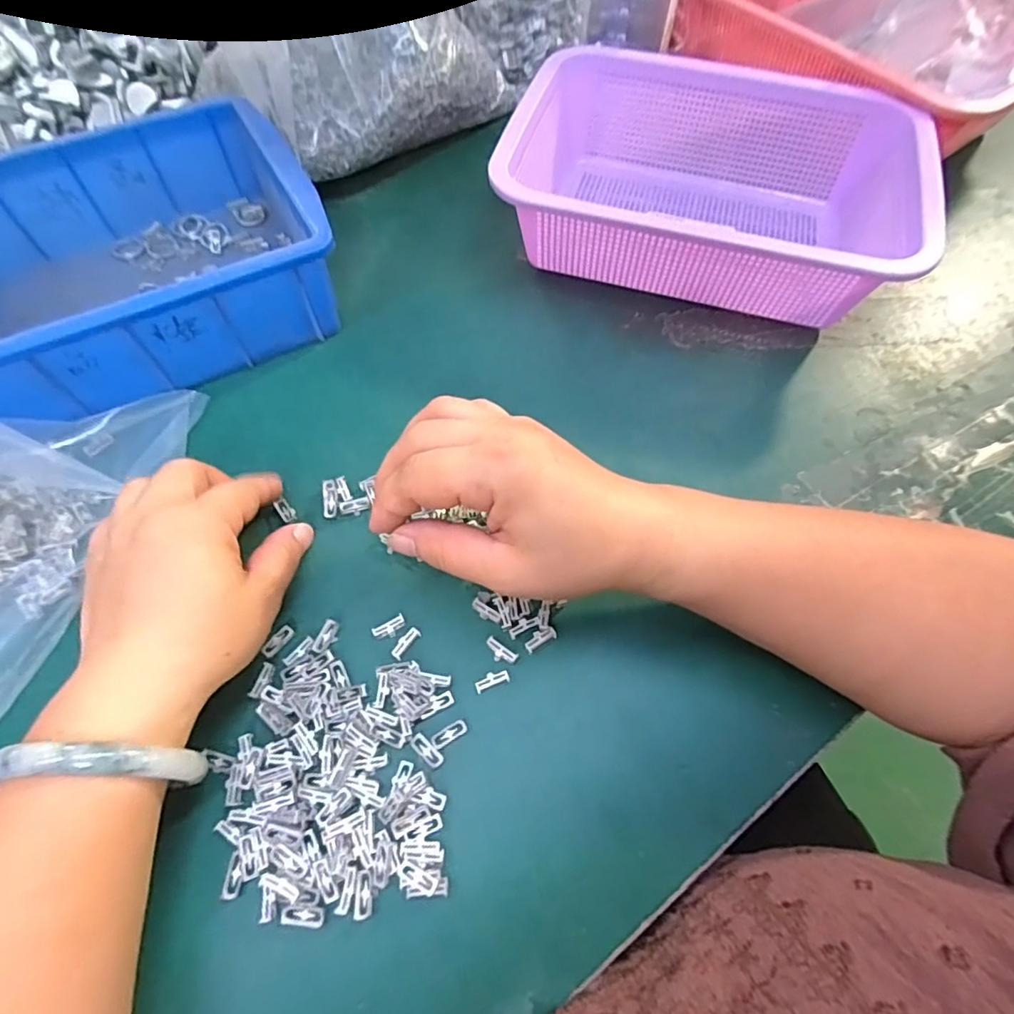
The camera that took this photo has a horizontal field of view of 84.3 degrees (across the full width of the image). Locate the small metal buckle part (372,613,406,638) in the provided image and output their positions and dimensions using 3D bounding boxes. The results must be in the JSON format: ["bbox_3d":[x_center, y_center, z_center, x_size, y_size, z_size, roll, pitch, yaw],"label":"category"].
[{"bbox_3d":[-0.058,0.060,0.278,0.016,0.006,0.008,-33,69,-17],"label":"small metal buckle part"}]

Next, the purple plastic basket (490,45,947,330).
[{"bbox_3d":[0.135,-0.222,0.387,0.258,0.079,0.182,19,64,8],"label":"purple plastic basket"}]

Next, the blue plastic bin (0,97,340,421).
[{"bbox_3d":[-0.238,-0.148,0.344,0.235,0.068,0.170,-27,67,-15],"label":"blue plastic bin"}]

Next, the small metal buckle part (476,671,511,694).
[{"bbox_3d":[-0.007,0.082,0.264,0.016,0.004,0.007,-19,65,-11],"label":"small metal buckle part"}]

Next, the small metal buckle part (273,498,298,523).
[{"bbox_3d":[-0.121,0.002,0.308,0.008,0.004,0.015,-36,70,-18],"label":"small metal buckle part"}]

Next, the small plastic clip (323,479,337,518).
[{"bbox_3d":[-0.098,-0.004,0.311,0.008,0.005,0.022,-6,63,-5],"label":"small plastic clip"}]

